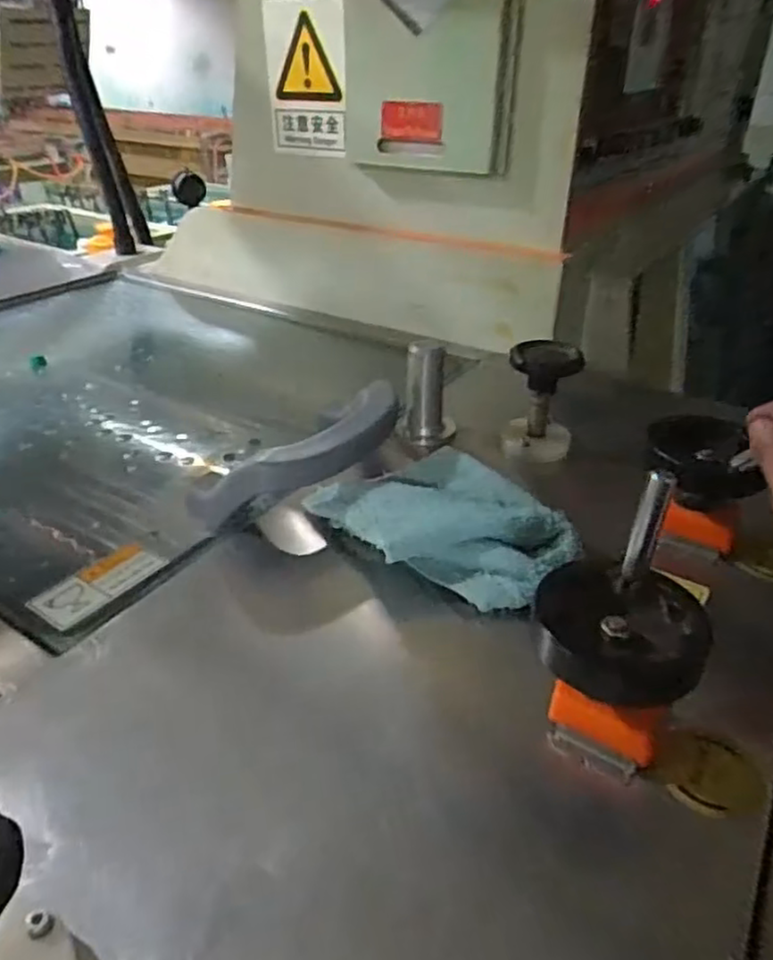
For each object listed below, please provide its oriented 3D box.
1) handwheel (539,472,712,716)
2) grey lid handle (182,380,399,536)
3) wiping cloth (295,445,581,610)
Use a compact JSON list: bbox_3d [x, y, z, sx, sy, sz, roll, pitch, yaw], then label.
[{"bbox_3d":[0.139,0.060,0.379,0.089,0.091,0.087,0,33,0],"label":"handwheel"},{"bbox_3d":[-0.078,-0.021,0.638,0.225,0.073,0.064,-22,38,-31],"label":"grey lid handle"},{"bbox_3d":[0.057,0.028,0.587,0.170,0.045,0.214,-25,39,-34],"label":"wiping cloth"}]

